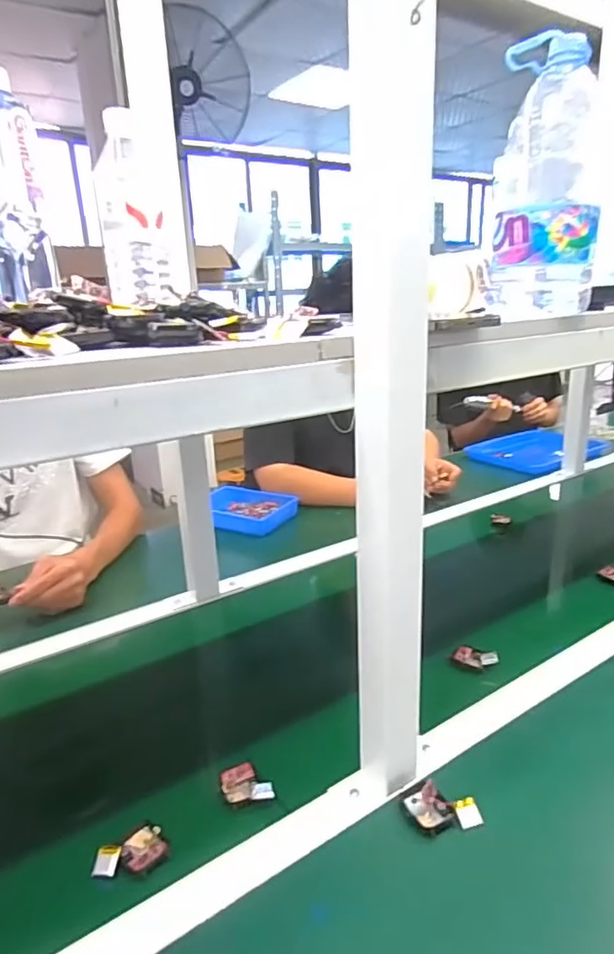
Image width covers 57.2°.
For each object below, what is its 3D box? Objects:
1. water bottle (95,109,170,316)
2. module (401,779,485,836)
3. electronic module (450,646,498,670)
[{"bbox_3d":[-0.198,-0.296,0.635,0.072,0.193,0.056,-6,19,-10],"label":"water bottle"},{"bbox_3d":[0.120,0.293,0.508,0.063,0.019,0.044,-6,19,-10],"label":"module"},{"bbox_3d":[0.215,0.231,0.720,0.057,0.017,0.028,-5,13,39],"label":"electronic module"}]

